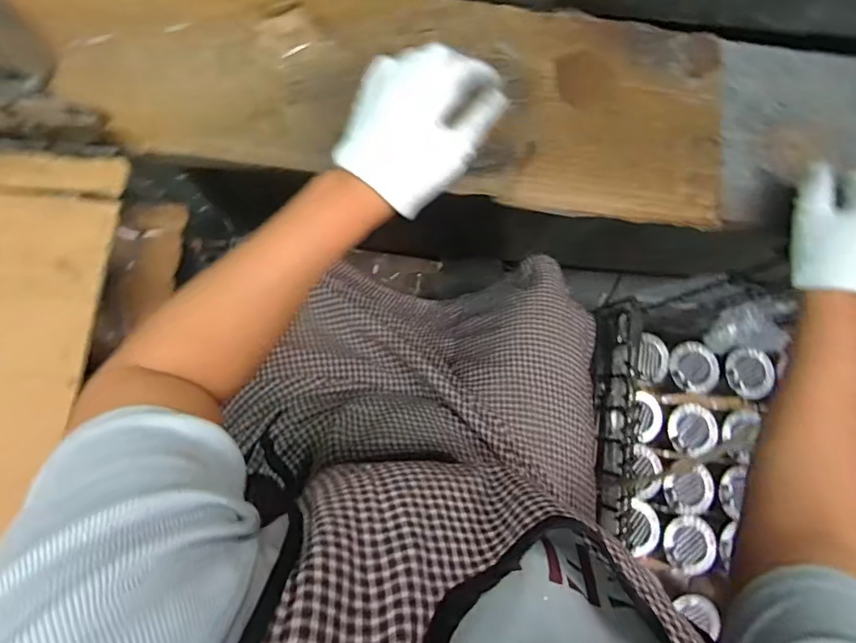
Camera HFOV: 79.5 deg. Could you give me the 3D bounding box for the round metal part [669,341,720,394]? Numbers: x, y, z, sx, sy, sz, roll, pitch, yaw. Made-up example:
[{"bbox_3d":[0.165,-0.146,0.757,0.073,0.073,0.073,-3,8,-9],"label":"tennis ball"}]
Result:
[{"bbox_3d":[0.477,0.083,0.919,0.091,0.023,0.085,0,81,-3],"label":"round metal part"}]

